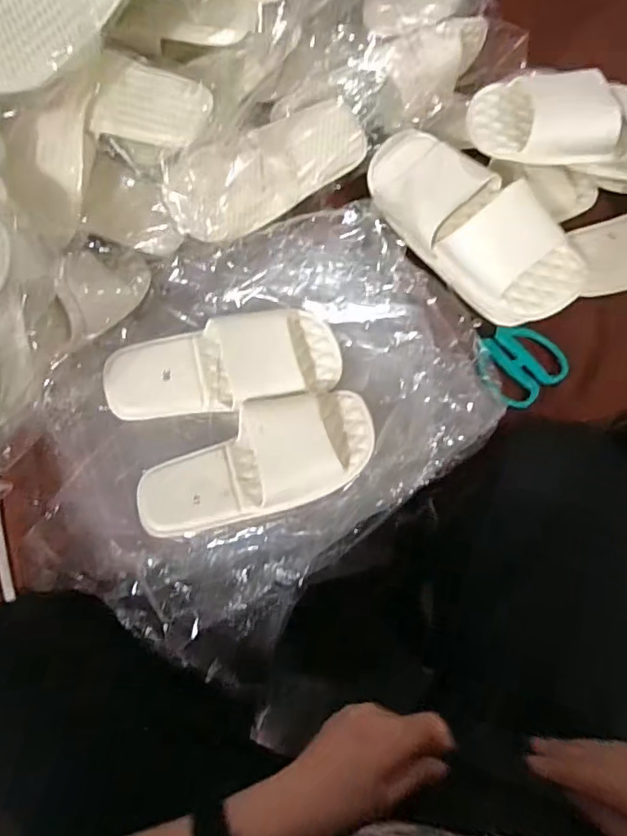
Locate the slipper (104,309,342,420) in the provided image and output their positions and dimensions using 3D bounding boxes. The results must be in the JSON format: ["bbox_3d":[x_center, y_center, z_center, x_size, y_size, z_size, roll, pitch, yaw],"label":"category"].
[{"bbox_3d":[-0.093,-0.055,0.552,0.235,0.048,0.095,-12,71,-3],"label":"slipper"}]

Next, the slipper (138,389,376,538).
[{"bbox_3d":[-0.056,0.039,0.519,0.228,0.045,0.102,-17,71,-5],"label":"slipper"}]

